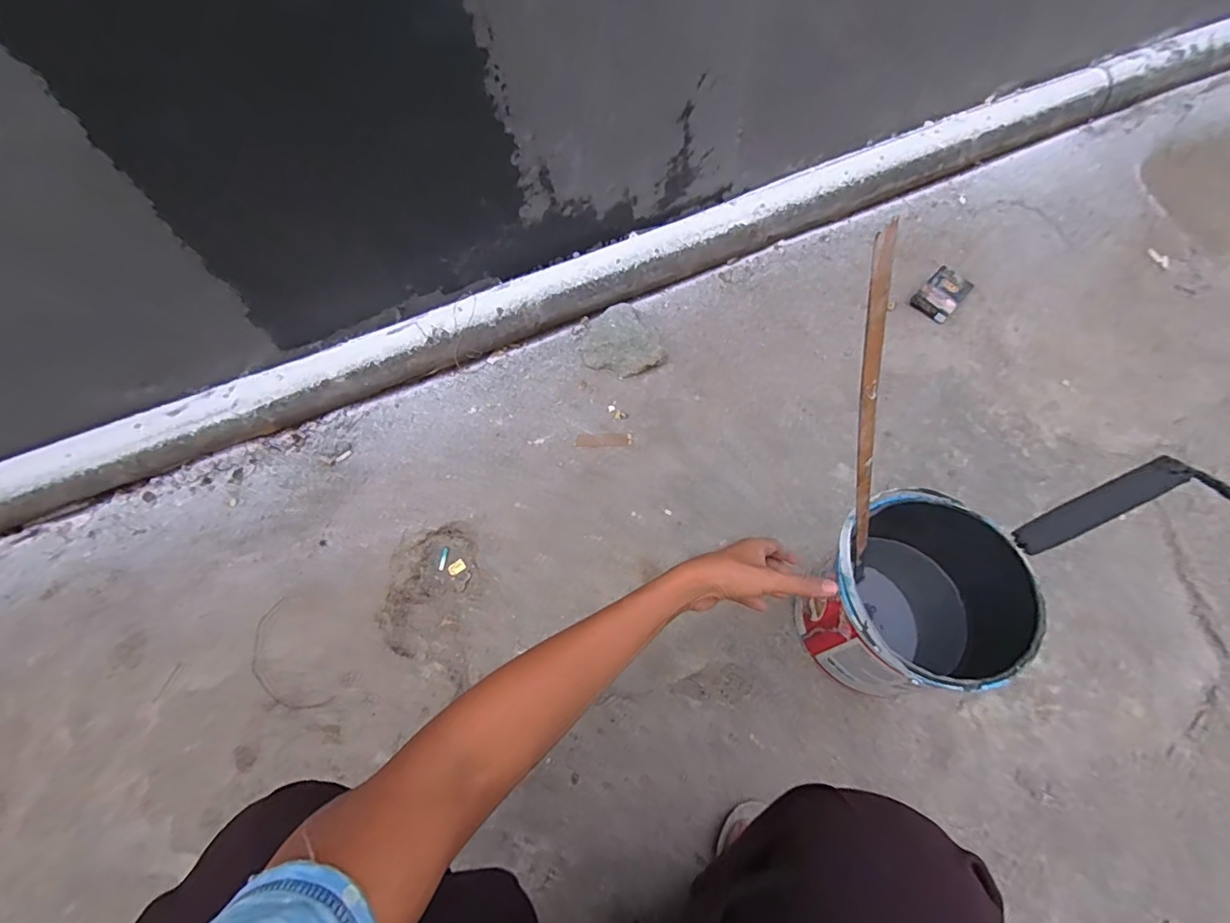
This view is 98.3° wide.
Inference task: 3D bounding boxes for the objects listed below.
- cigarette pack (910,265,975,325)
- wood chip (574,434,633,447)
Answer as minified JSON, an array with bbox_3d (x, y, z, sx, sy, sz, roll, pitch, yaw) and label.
[{"bbox_3d":[0.536,-0.275,0.872,0.062,0.029,0.091,40,72,19],"label":"cigarette pack"},{"bbox_3d":[-0.017,-0.032,0.804,0.085,0.004,0.021,-2,64,2],"label":"wood chip"}]

